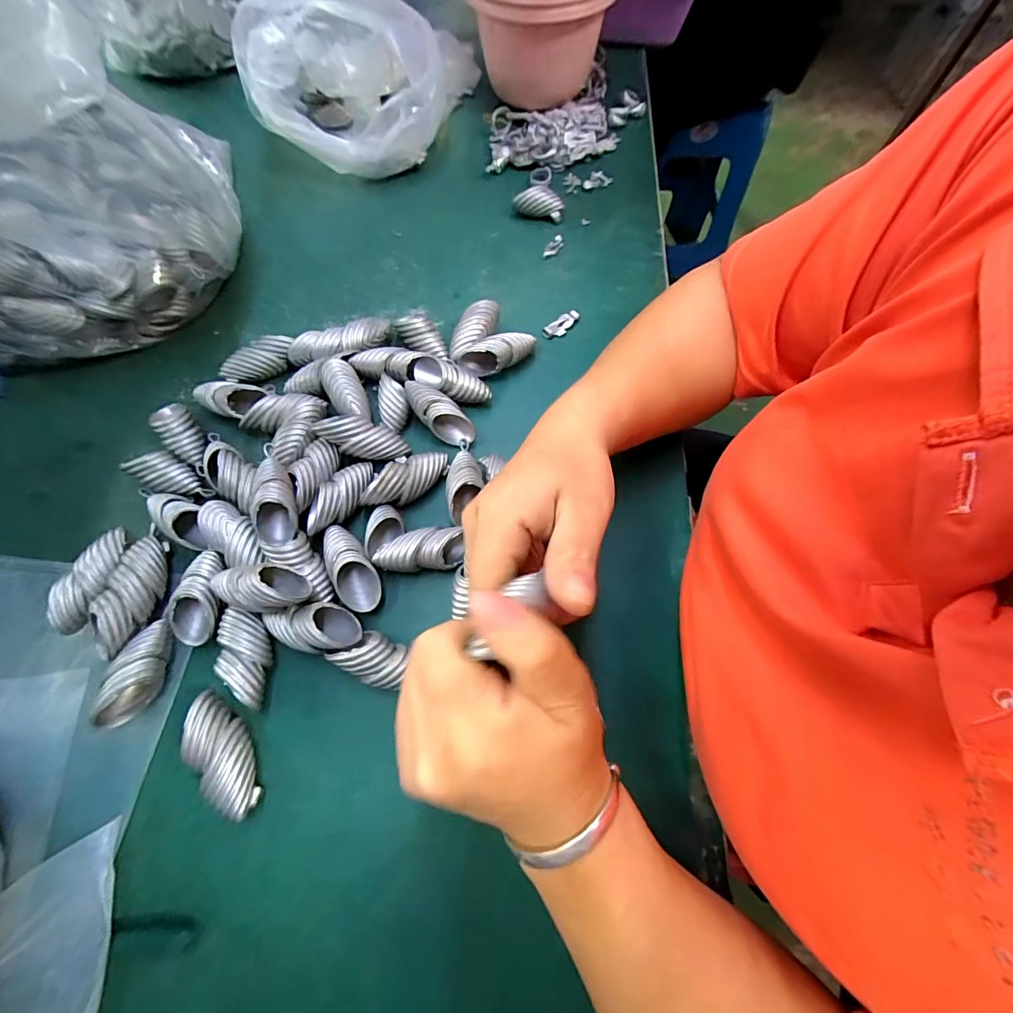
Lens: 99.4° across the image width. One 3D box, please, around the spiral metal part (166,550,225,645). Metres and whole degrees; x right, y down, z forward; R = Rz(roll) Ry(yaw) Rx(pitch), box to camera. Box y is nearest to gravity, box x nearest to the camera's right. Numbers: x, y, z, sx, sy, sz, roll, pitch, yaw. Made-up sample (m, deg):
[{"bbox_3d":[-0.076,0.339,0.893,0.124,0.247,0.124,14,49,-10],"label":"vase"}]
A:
[{"bbox_3d":[-0.190,0.055,0.263,0.026,0.017,0.055,5,80,2],"label":"spiral metal part"}]

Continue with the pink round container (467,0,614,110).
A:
[{"bbox_3d":[0.033,-0.483,0.427,0.131,0.113,0.126,4,67,1],"label":"pink round container"}]

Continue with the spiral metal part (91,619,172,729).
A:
[{"bbox_3d":[-0.214,0.097,0.250,0.019,0.026,0.057,5,67,2],"label":"spiral metal part"}]

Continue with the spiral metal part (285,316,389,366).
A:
[{"bbox_3d":[-0.133,-0.131,0.349,0.081,0.023,0.024,-21,69,-9],"label":"spiral metal part"}]

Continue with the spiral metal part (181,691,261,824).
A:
[{"bbox_3d":[-0.154,0.134,0.235,0.024,0.021,0.065,-36,72,-15],"label":"spiral metal part"}]

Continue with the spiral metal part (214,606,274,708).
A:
[{"bbox_3d":[-0.152,0.087,0.253,0.025,0.024,0.058,-17,68,-8],"label":"spiral metal part"}]

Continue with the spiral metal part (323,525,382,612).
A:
[{"bbox_3d":[-0.101,0.039,0.275,0.026,0.023,0.059,-34,71,-14],"label":"spiral metal part"}]

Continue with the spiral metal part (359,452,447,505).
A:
[{"bbox_3d":[-0.069,-0.018,0.295,0.064,0.019,0.022,-30,70,-28],"label":"spiral metal part"}]

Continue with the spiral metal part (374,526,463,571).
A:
[{"bbox_3d":[-0.057,0.030,0.280,0.055,0.025,0.026,-7,67,-3],"label":"spiral metal part"}]

